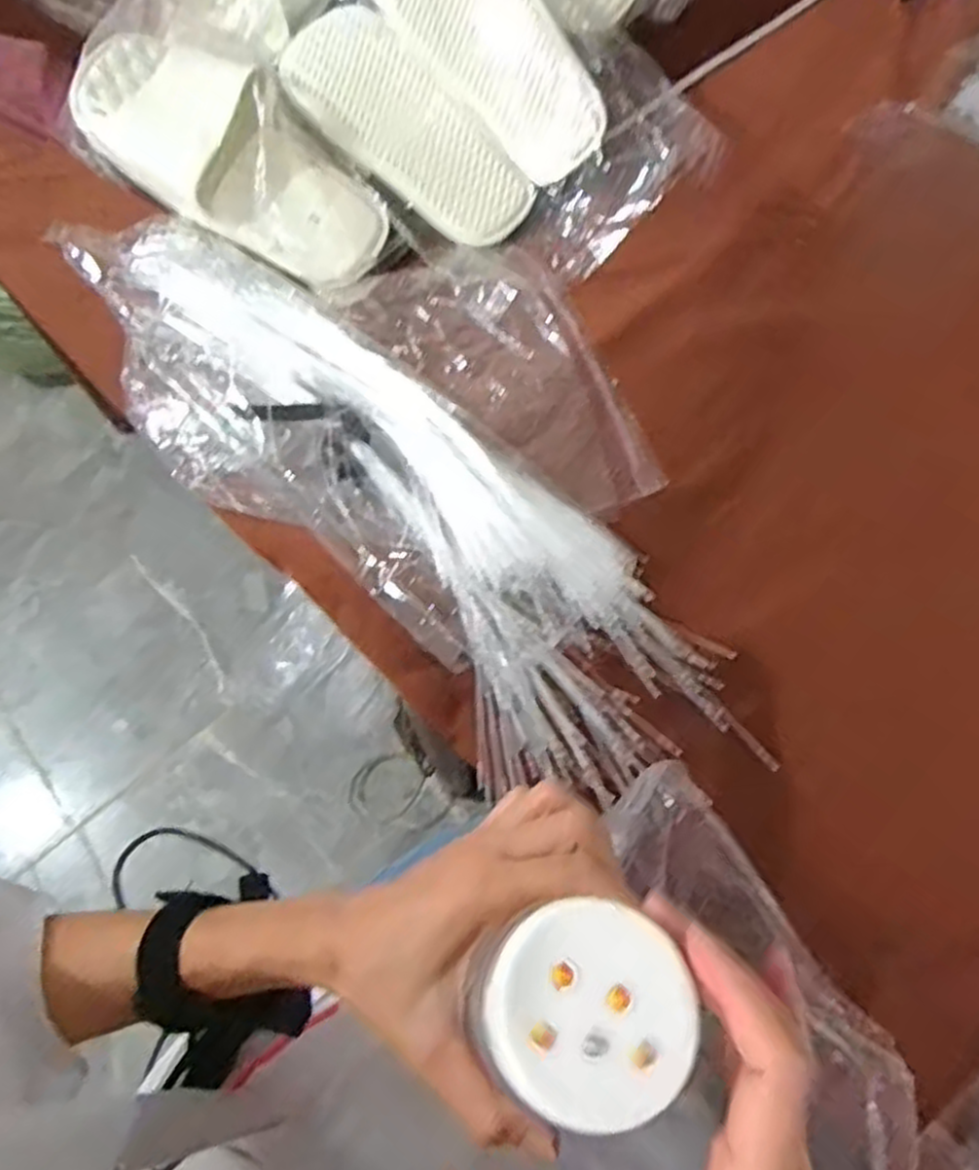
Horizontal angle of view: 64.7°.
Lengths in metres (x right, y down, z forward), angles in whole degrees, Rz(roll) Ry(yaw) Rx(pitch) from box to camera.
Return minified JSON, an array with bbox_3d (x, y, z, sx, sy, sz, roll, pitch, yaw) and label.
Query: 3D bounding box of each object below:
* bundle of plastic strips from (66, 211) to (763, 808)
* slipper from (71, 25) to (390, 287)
[{"bbox_3d":[-0.086,-0.077,0.514,0.163,0.037,0.561,-42,69,-15],"label":"bundle of plastic strips"},{"bbox_3d":[-0.205,-0.344,0.601,0.288,0.072,0.118,36,71,2],"label":"slipper"}]

